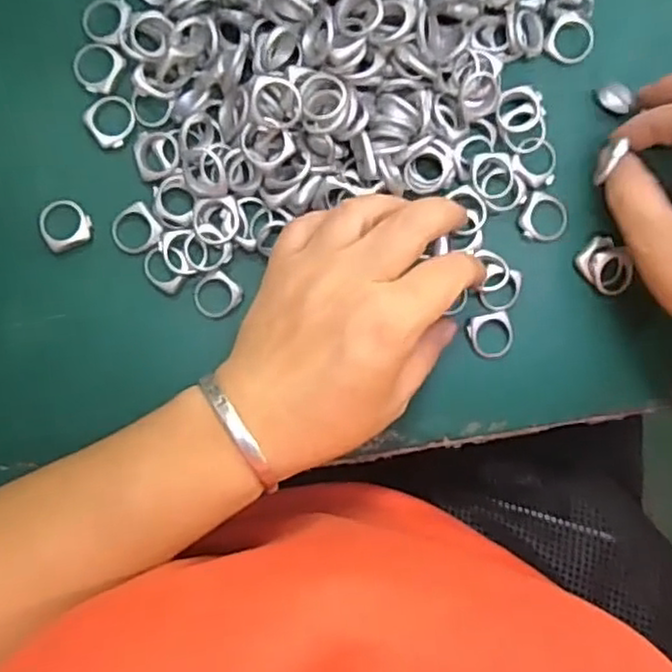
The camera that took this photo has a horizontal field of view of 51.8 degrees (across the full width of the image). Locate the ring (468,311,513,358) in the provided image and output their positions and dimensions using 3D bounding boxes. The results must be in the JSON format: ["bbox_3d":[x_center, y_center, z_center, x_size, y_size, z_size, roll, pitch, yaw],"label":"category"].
[{"bbox_3d":[0.076,0.000,0.336,0.022,0.004,0.021,0,91,-4],"label":"ring"}]

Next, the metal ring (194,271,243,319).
[{"bbox_3d":[-0.057,-0.019,0.328,0.021,0.004,0.020,0,91,-4],"label":"metal ring"}]

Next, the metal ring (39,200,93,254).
[{"bbox_3d":[-0.127,-0.052,0.323,0.023,0.005,0.024,0,91,-4],"label":"metal ring"}]

